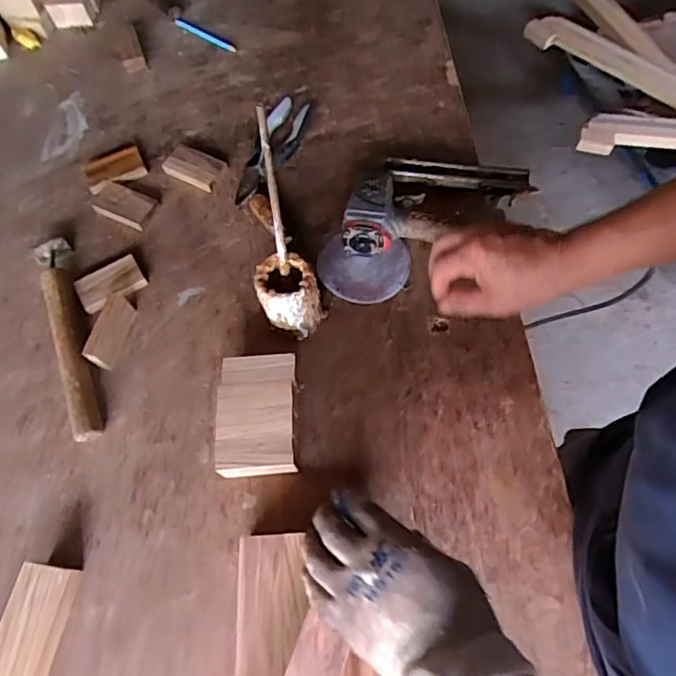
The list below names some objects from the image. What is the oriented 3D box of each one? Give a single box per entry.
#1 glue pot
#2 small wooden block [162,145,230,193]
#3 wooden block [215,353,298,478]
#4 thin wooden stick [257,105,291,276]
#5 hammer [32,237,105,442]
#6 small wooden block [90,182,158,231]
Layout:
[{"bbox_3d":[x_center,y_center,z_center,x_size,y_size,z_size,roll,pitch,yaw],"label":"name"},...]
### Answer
[{"bbox_3d":[-0.056,-0.046,0.636,0.065,0.101,0.063,-1,66,1],"label":"glue pot"},{"bbox_3d":[-0.204,-0.242,0.774,0.090,0.017,0.046,26,69,12],"label":"small wooden block"},{"bbox_3d":[-0.088,0.087,0.607,0.082,0.048,0.126,-2,65,2],"label":"wooden block"},{"bbox_3d":[-0.065,-0.141,0.555,0.010,0.182,0.010,-5,43,-1],"label":"thin wooden stick"},{"bbox_3d":[-0.326,-0.007,0.662,0.038,0.035,0.272,-20,67,-8],"label":"hammer"},{"bbox_3d":[-0.295,-0.183,0.745,0.089,0.016,0.046,24,69,11],"label":"small wooden block"}]

